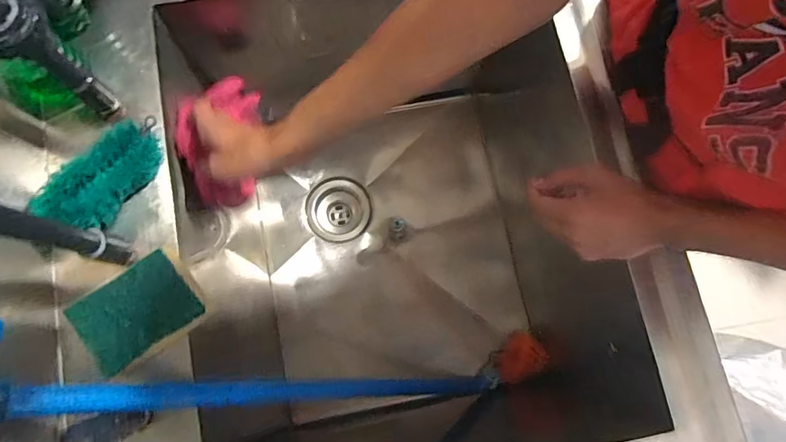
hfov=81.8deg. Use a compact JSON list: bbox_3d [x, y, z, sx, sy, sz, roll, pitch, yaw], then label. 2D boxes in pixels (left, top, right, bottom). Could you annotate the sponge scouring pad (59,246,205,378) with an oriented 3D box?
[{"bbox_3d":[-0.217,0.077,0.390,0.088,0.028,0.072,-36,82,-6],"label":"sponge scouring pad"}]

